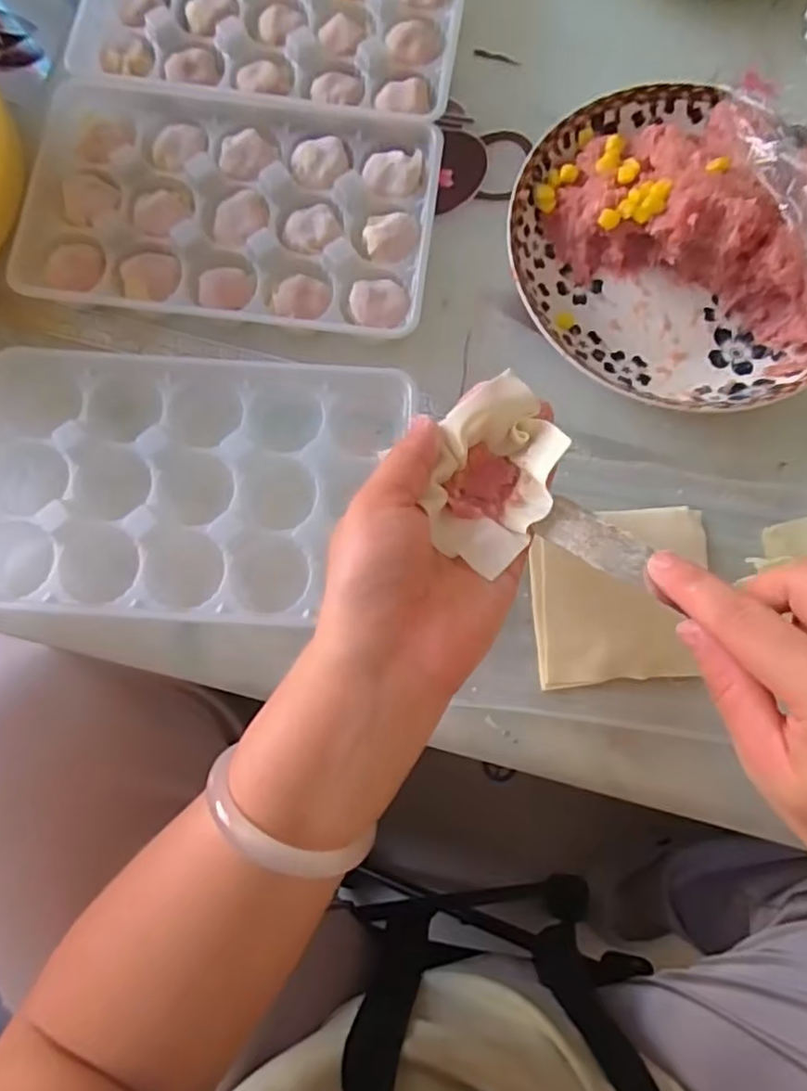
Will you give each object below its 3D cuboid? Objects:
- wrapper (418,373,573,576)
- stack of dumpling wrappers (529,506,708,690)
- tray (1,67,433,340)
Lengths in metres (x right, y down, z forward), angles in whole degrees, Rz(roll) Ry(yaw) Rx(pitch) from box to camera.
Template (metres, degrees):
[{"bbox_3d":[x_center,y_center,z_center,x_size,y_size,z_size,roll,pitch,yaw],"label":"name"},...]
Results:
[{"bbox_3d":[0.038,-0.030,0.277,0.051,0.026,0.076,22,82,4],"label":"wrapper"},{"bbox_3d":[0.116,0.025,0.339,0.095,0.015,0.088,-5,81,0],"label":"stack of dumpling wrappers"},{"bbox_3d":[-0.097,-0.192,0.378,0.226,0.035,0.134,6,81,1],"label":"tray"}]

